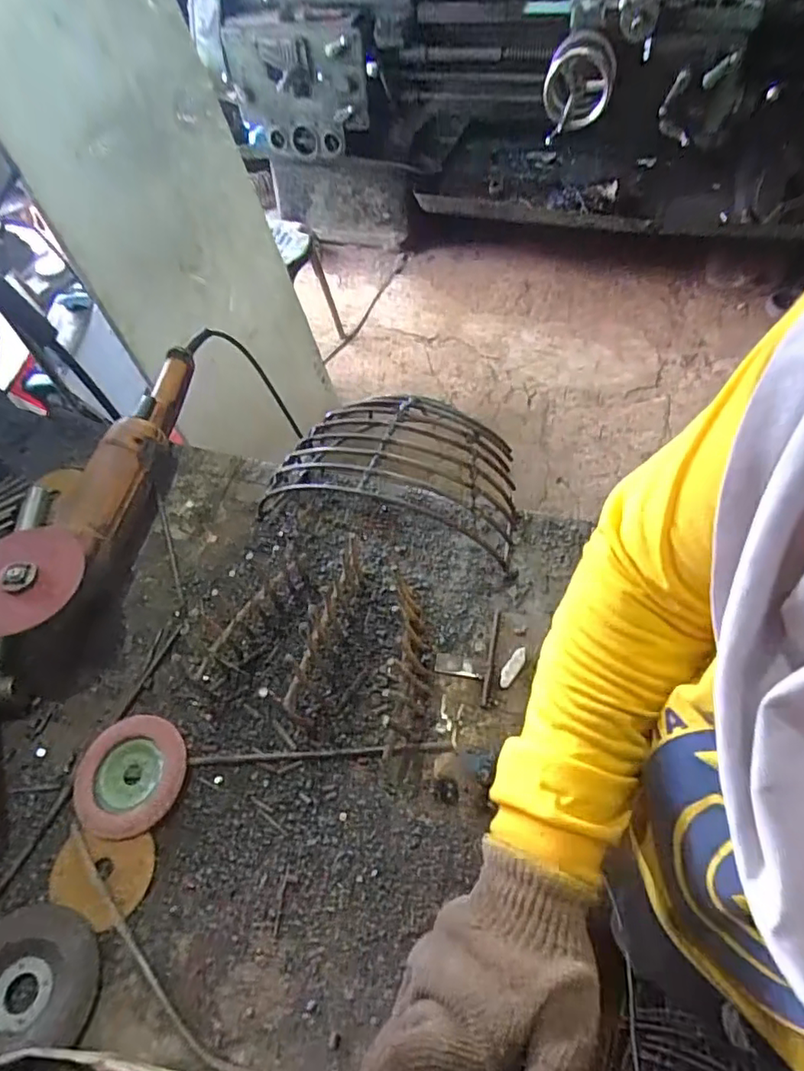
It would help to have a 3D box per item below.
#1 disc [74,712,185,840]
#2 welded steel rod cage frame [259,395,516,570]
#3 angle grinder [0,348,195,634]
[{"bbox_3d":[-0.219,0.192,0.453,0.083,0.011,0.088,-2,55,3],"label":"disc"},{"bbox_3d":[-0.013,-0.060,0.543,0.247,0.115,0.141,8,56,9],"label":"welded steel rod cage frame"},{"bbox_3d":[-0.303,-0.060,0.587,0.099,0.088,0.382,3,56,6],"label":"angle grinder"}]

